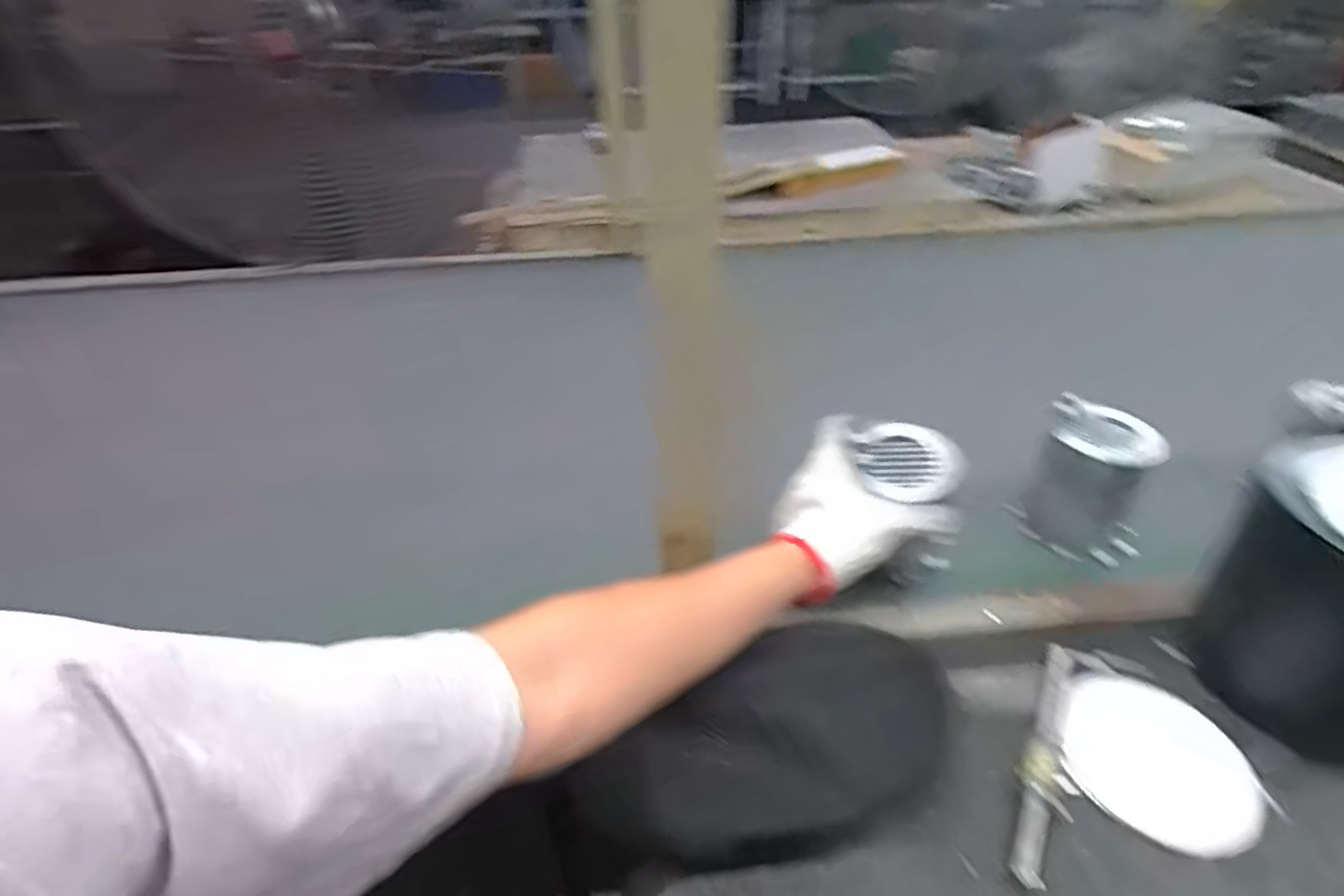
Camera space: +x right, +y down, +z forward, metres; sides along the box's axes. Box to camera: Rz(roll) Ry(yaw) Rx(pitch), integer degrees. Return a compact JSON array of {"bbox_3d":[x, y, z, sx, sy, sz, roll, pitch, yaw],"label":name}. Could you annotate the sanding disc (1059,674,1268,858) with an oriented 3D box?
[{"bbox_3d":[0.343,0.218,0.517,0.121,0.006,0.127,2,38,-2],"label":"sanding disc"}]

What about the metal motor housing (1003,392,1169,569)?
[{"bbox_3d":[0.391,0.026,0.679,0.096,0.103,0.097,-32,46,-33],"label":"metal motor housing"}]

